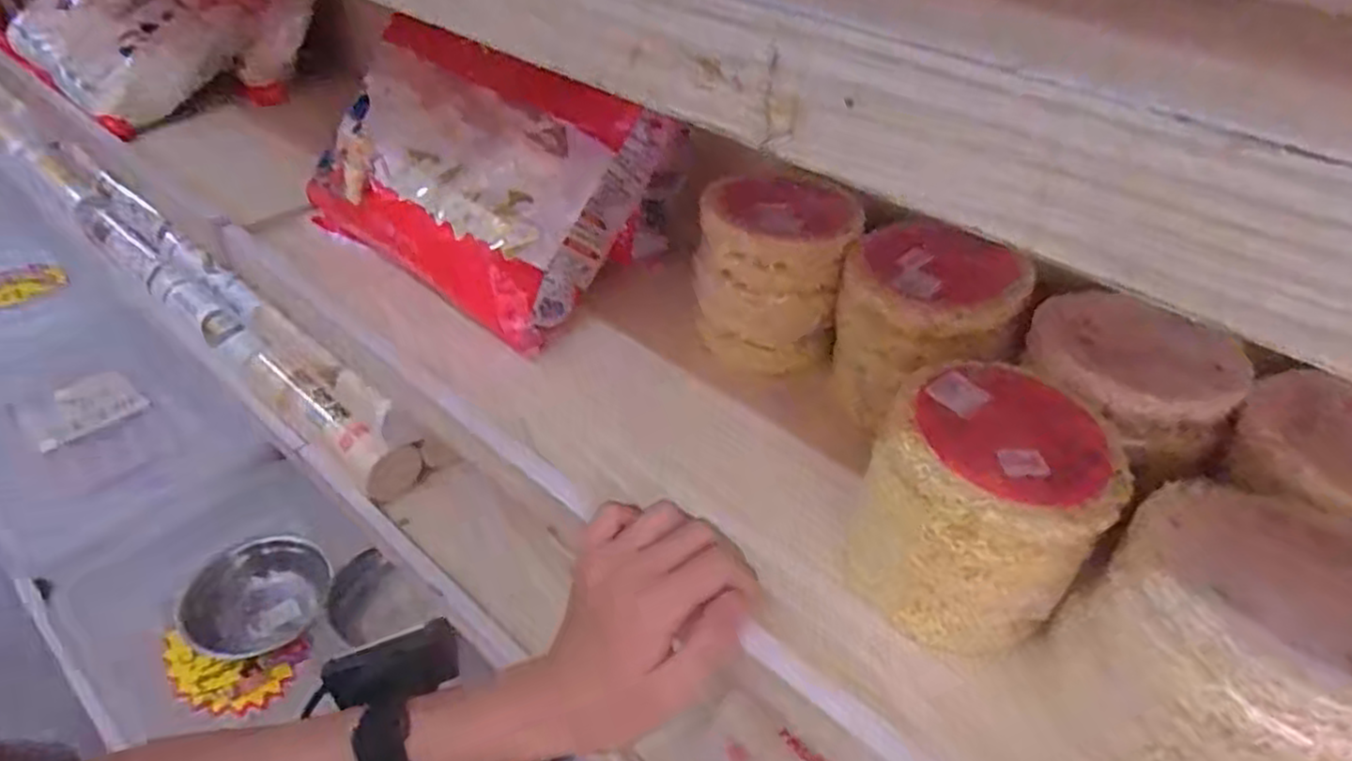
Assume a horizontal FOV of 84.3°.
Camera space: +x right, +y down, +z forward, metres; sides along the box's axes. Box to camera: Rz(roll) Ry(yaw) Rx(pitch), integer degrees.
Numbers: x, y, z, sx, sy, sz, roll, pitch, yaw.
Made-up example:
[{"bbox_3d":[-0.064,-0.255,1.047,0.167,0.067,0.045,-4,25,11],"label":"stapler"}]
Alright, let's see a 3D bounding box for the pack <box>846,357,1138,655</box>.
[{"bbox_3d":[0.155,0.066,0.390,0.106,0.117,0.092,25,43,22],"label":"pack"}]

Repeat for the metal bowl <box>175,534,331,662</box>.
[{"bbox_3d":[-0.422,0.219,0.757,0.115,0.037,0.135,31,45,27],"label":"metal bowl"}]

